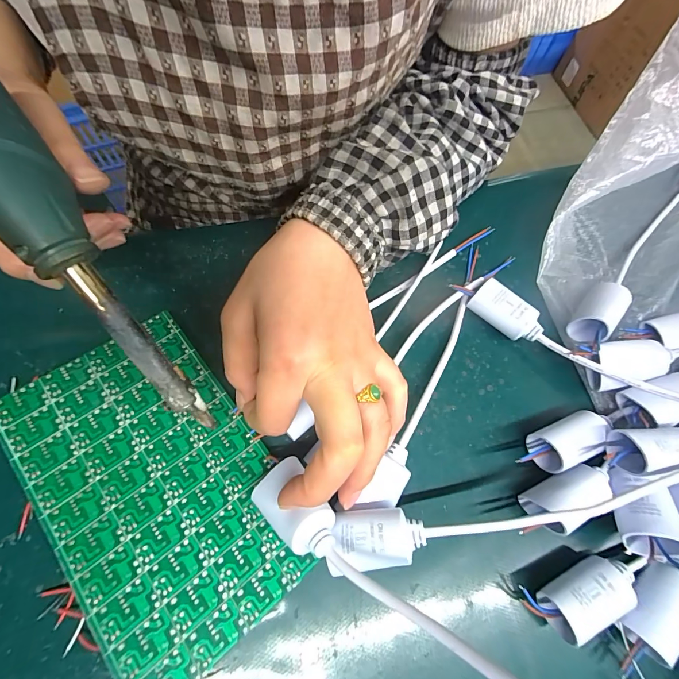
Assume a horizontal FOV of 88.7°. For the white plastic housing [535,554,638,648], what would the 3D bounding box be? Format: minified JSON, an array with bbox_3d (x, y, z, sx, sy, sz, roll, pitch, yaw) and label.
[{"bbox_3d":[0.133,0.135,0.188,0.049,0.026,0.023,-30,73,-13],"label":"white plastic housing"}]

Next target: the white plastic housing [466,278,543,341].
[{"bbox_3d":[0.119,-0.018,0.251,0.024,0.024,0.051,-40,76,-15],"label":"white plastic housing"}]

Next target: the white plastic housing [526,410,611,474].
[{"bbox_3d":[0.143,0.064,0.220,0.043,0.026,0.025,-19,71,-9],"label":"white plastic housing"}]

